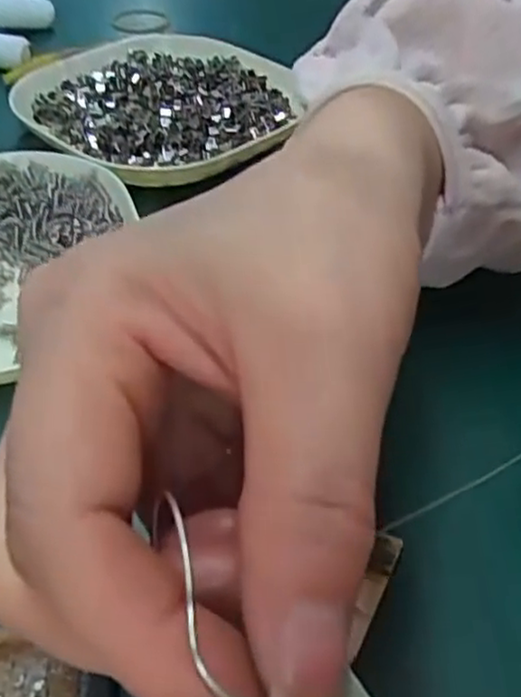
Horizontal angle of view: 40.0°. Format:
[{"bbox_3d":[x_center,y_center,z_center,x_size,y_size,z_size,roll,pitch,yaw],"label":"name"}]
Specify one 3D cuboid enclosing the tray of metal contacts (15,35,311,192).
[{"bbox_3d":[-0.055,-0.134,0.386,0.146,0.016,0.135,35,51,29],"label":"tray of metal contacts"}]

